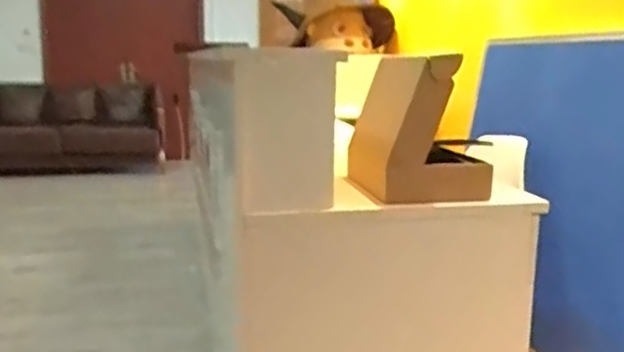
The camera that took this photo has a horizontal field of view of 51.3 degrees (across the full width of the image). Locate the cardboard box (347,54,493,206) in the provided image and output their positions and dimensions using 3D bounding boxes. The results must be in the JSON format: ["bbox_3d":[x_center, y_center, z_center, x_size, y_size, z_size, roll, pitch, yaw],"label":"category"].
[{"bbox_3d":[0.255,-0.123,1.591,0.274,0.325,0.297,-1,11,-7],"label":"cardboard box"}]

